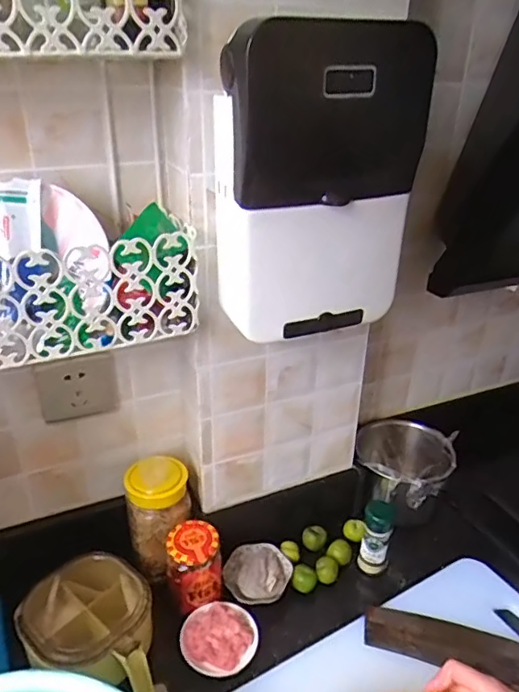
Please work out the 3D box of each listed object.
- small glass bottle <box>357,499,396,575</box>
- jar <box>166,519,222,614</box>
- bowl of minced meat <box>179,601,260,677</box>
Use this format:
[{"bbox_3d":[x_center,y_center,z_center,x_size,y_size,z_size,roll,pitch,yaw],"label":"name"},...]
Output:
[{"bbox_3d":[0.166,0.277,0.782,0.040,0.124,0.040,13,30,20],"label":"small glass bottle"},{"bbox_3d":[-0.085,0.289,0.720,0.066,0.100,0.061,1,28,-1],"label":"jar"},{"bbox_3d":[-0.049,0.360,0.683,0.090,0.031,0.086,1,28,-1],"label":"bowl of minced meat"}]

